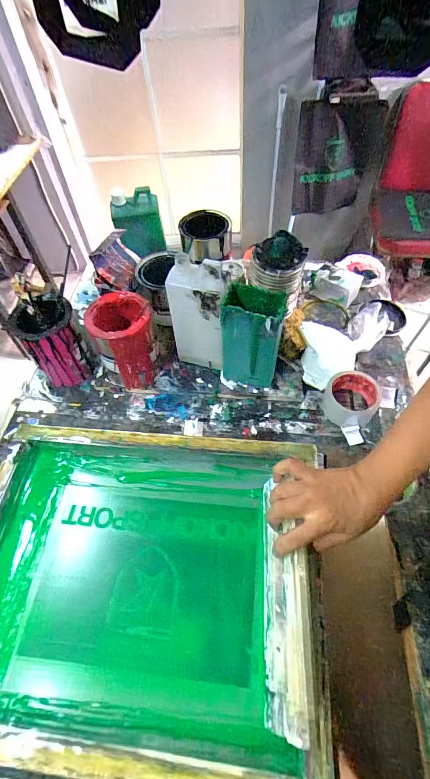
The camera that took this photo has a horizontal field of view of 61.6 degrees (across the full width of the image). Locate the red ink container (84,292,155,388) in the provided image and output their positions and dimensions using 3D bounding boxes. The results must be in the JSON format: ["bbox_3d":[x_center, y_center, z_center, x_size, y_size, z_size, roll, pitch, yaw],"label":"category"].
[{"bbox_3d":[-0.162,-0.081,0.671,0.113,0.159,0.117,-15,57,-6],"label":"red ink container"}]

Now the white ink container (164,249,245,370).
[{"bbox_3d":[-0.023,-0.123,0.634,0.102,0.219,0.056,12,58,11],"label":"white ink container"}]

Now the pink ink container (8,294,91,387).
[{"bbox_3d":[-0.291,-0.083,0.667,0.098,0.146,0.092,-2,56,2],"label":"pink ink container"}]

